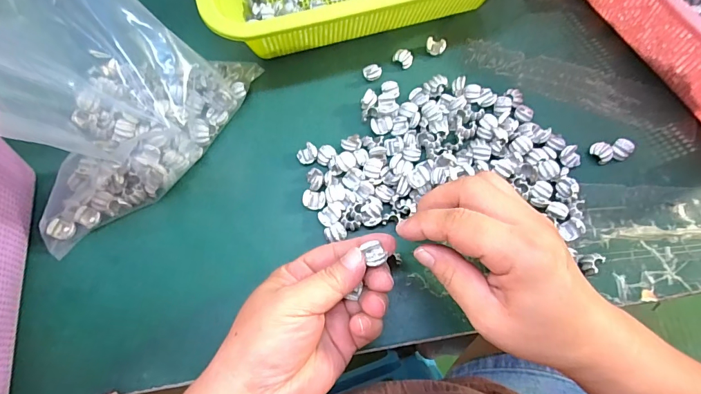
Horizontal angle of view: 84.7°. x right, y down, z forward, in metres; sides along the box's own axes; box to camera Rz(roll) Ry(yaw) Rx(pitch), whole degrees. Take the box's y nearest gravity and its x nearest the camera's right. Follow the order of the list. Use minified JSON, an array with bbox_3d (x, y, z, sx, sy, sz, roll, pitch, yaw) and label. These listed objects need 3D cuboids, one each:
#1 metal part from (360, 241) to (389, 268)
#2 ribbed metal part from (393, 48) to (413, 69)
[{"bbox_3d":[0.015,0.035,0.230,0.012,0.010,0.014,-18,72,-5],"label":"metal part"},{"bbox_3d":[0.047,-0.123,0.340,0.017,0.009,0.014,5,71,3],"label":"ribbed metal part"}]

